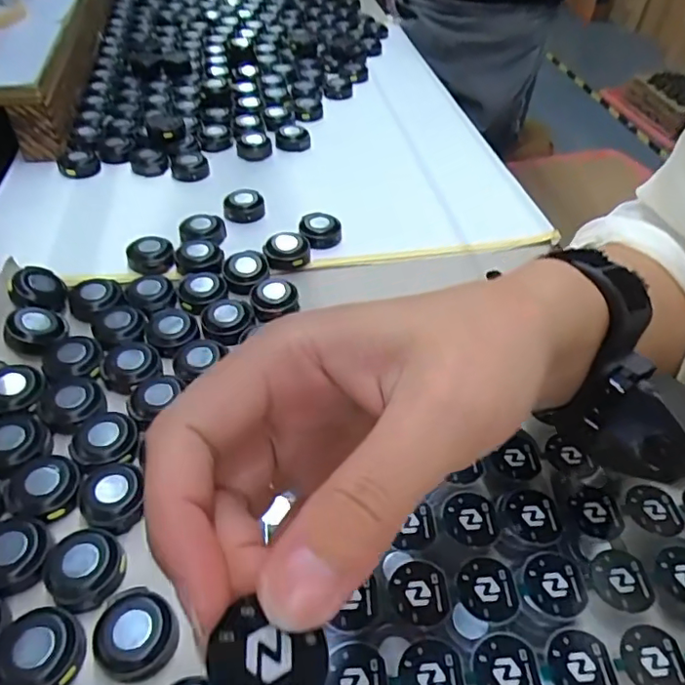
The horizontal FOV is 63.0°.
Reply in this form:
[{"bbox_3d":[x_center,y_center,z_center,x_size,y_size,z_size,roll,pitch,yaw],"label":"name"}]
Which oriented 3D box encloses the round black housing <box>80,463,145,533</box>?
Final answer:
[{"bbox_3d":[-0.102,0.068,0.248,0.026,0.010,0.031,-14,49,-16],"label":"round black housing"}]

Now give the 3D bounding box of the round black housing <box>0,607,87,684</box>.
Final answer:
[{"bbox_3d":[-0.113,0.114,0.204,0.031,0.011,0.030,2,47,-2],"label":"round black housing"}]

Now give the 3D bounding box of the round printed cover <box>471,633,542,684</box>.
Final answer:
[{"bbox_3d":[0.059,0.117,0.199,0.024,0.004,0.024,2,47,-2],"label":"round printed cover"}]

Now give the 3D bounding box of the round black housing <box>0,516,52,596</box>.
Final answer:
[{"bbox_3d":[-0.136,0.087,0.228,0.028,0.011,0.029,2,47,-2],"label":"round black housing"}]

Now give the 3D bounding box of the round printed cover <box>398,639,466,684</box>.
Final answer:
[{"bbox_3d":[0.032,0.118,0.197,0.023,0.004,0.024,2,47,-2],"label":"round printed cover"}]

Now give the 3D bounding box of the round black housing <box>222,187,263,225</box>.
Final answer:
[{"bbox_3d":[-0.072,-0.099,0.408,0.029,0.015,0.029,2,47,-2],"label":"round black housing"}]

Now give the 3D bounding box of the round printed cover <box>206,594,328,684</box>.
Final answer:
[{"bbox_3d":[-0.015,0.063,0.110,0.023,0.004,0.019,28,42,0],"label":"round printed cover"}]

